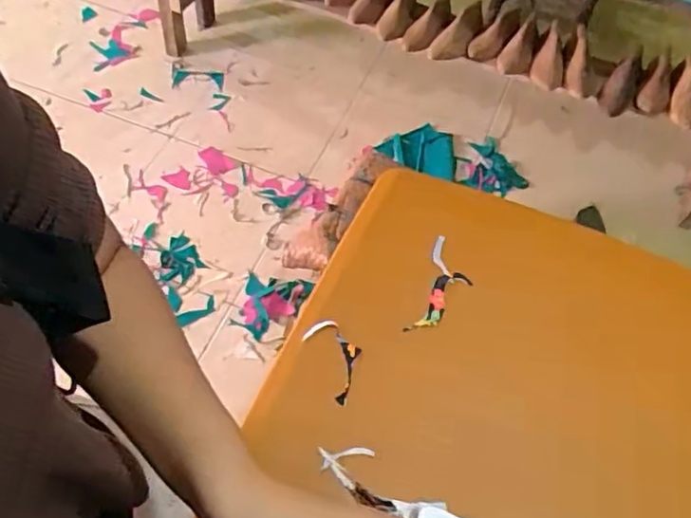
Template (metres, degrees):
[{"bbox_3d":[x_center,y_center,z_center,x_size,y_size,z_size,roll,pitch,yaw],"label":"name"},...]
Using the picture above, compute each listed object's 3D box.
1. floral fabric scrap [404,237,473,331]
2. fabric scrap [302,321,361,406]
[{"bbox_3d":[0.104,0.032,0.654,0.048,0.014,0.117,19,59,9],"label":"floral fabric scrap"},{"bbox_3d":[-0.006,0.097,0.605,0.044,0.015,0.083,-24,62,-17],"label":"fabric scrap"}]

